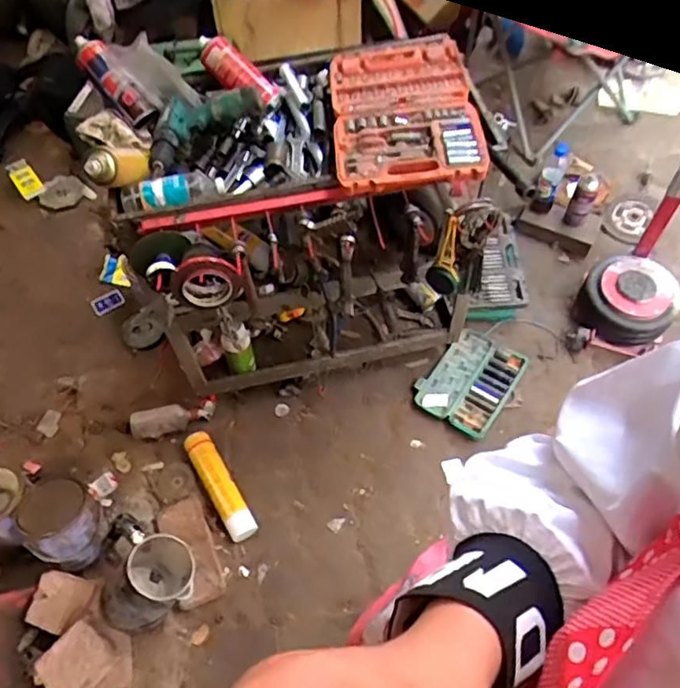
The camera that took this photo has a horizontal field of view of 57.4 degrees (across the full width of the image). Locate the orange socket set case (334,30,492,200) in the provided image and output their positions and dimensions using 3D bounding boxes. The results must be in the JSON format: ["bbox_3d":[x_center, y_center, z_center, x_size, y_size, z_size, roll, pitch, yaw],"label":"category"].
[{"bbox_3d":[0.110,-0.404,1.068,0.238,0.057,0.358,-3,61,0],"label":"orange socket set case"}]

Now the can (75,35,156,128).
[{"bbox_3d":[-0.409,-0.470,1.117,0.049,0.043,0.169,-47,106,-21],"label":"can"}]

